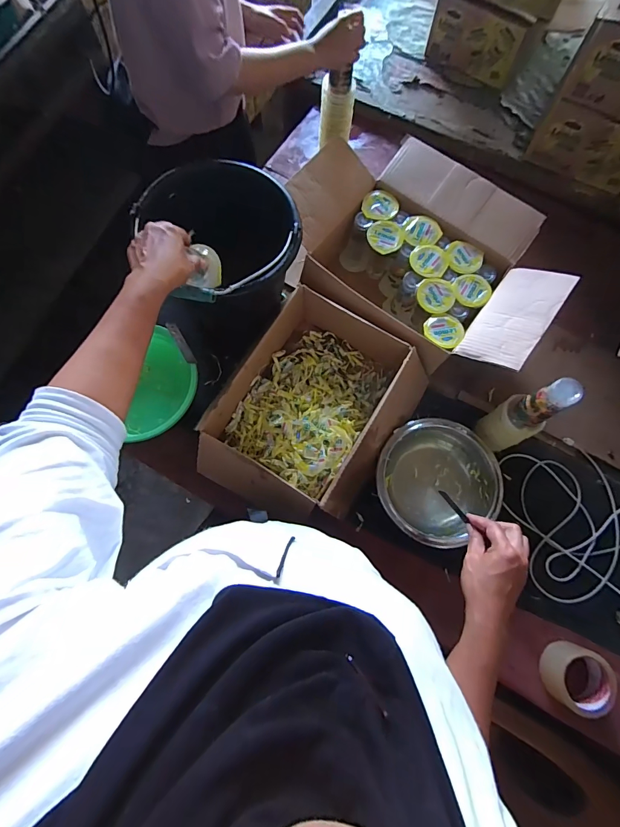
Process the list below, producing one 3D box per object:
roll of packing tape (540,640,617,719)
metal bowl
[{"bbox_3d":[0.457,0.450,0.641,0.102,0.054,0.096,0,75,-1],"label":"roll of packing tape"},{"bbox_3d":[0.238,0.129,0.725,0.219,0.073,0.224,0,75,-1],"label":"metal bowl"}]

